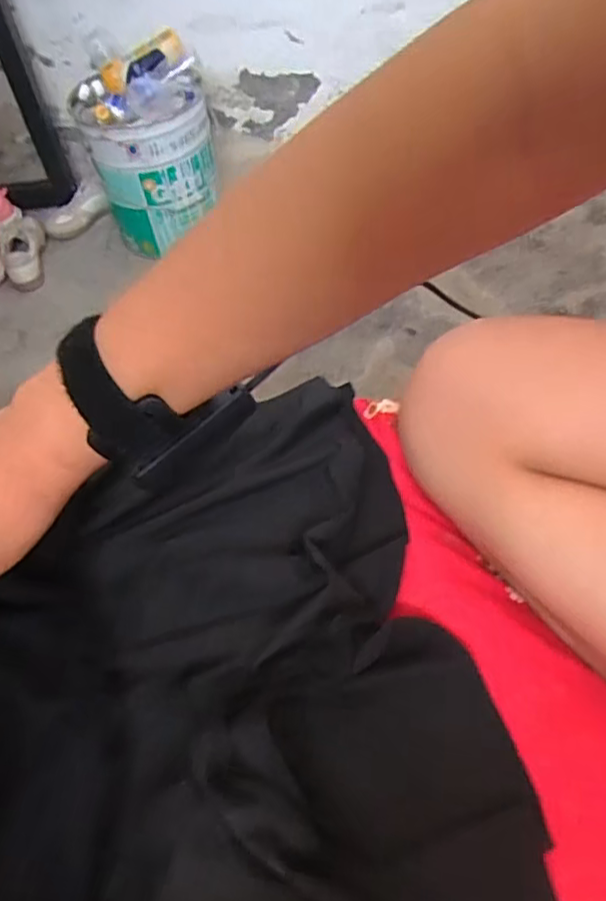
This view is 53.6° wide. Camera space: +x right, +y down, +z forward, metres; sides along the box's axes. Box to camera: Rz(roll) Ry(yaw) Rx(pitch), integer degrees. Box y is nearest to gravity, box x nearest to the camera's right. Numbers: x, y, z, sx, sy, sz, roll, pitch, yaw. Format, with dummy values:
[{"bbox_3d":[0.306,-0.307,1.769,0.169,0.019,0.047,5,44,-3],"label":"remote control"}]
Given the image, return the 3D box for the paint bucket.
[{"bbox_3d":[-0.345,-0.678,1.349,0.255,0.353,0.255,-2,55,3],"label":"paint bucket"}]

